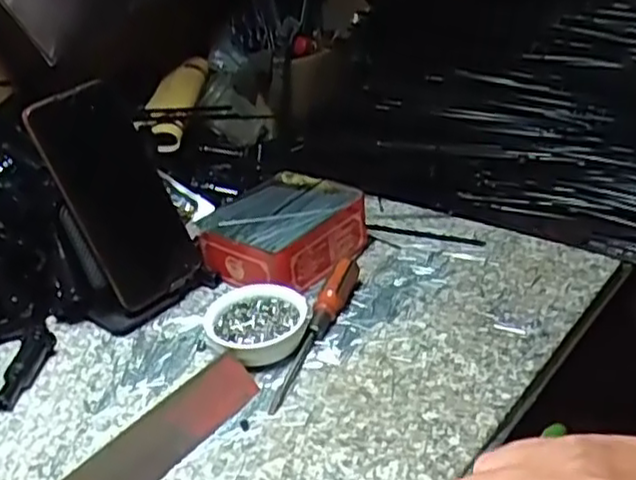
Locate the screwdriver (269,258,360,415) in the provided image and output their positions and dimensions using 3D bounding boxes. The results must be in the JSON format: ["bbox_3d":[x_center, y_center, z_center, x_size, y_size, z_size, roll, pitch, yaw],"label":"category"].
[{"bbox_3d":[-0.001,0.060,0.502,0.019,0.028,0.149,6,30,21],"label":"screwdriver"}]

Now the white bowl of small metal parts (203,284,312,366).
[{"bbox_3d":[-0.042,0.063,0.504,0.073,0.031,0.066,-8,28,-5],"label":"white bowl of small metal parts"}]

